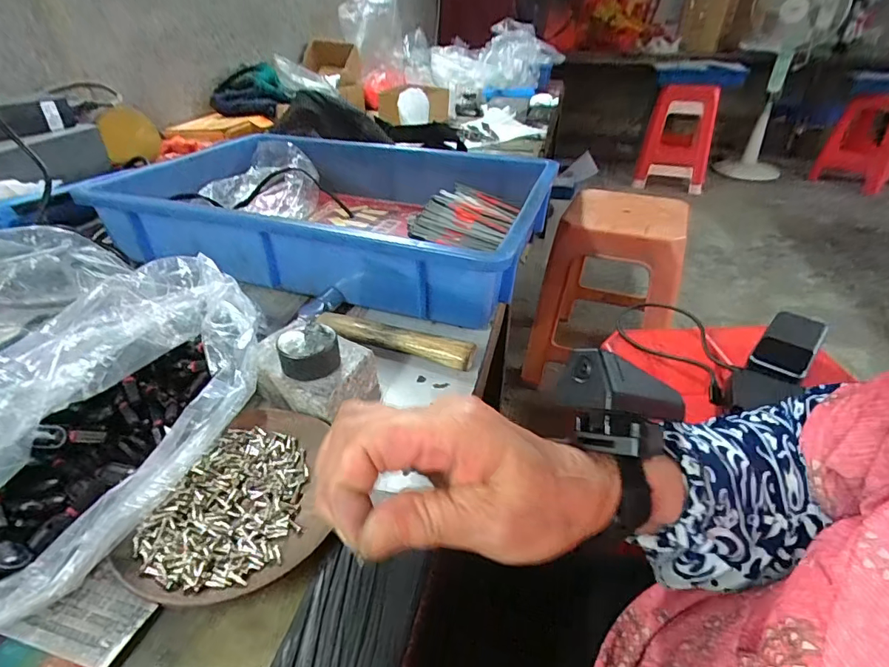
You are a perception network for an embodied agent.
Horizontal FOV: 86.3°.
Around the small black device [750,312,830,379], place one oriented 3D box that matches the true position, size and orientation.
[{"bbox_3d":[0.397,0.008,0.543,0.052,0.010,0.129,28,43,34],"label":"small black device"}]

